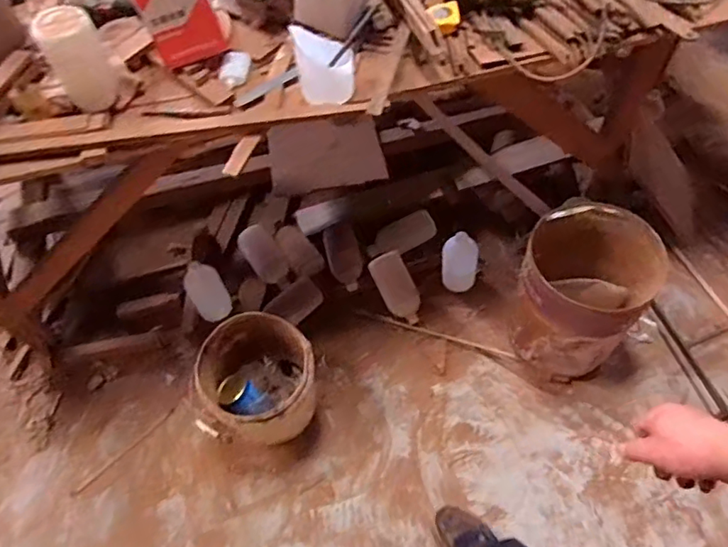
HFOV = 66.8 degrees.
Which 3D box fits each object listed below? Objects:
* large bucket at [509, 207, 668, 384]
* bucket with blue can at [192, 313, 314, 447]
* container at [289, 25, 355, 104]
[{"bbox_3d":[0.519,0.050,1.369,0.277,0.356,0.292,-2,57,3],"label":"large bucket"},{"bbox_3d":[-0.265,0.253,1.349,0.292,0.230,0.247,31,65,21],"label":"bucket with blue can"},{"bbox_3d":[-0.068,-0.366,0.961,0.100,0.092,0.113,-8,57,-1],"label":"container"}]

